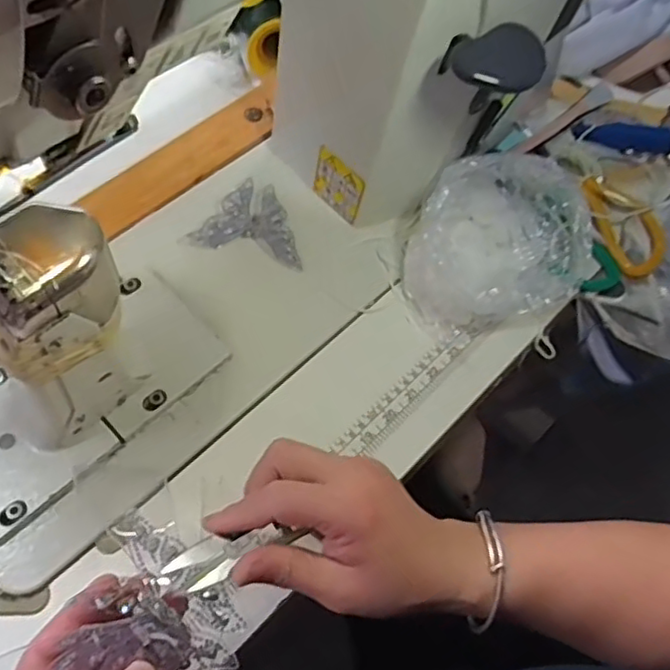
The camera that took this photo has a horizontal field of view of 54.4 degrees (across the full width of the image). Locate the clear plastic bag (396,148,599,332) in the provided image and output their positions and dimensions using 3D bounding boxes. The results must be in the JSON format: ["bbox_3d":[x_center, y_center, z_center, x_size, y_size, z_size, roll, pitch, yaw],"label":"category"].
[{"bbox_3d":[0.129,-0.069,0.514,0.133,0.093,0.113,-25,65,-18],"label":"clear plastic bag"}]

